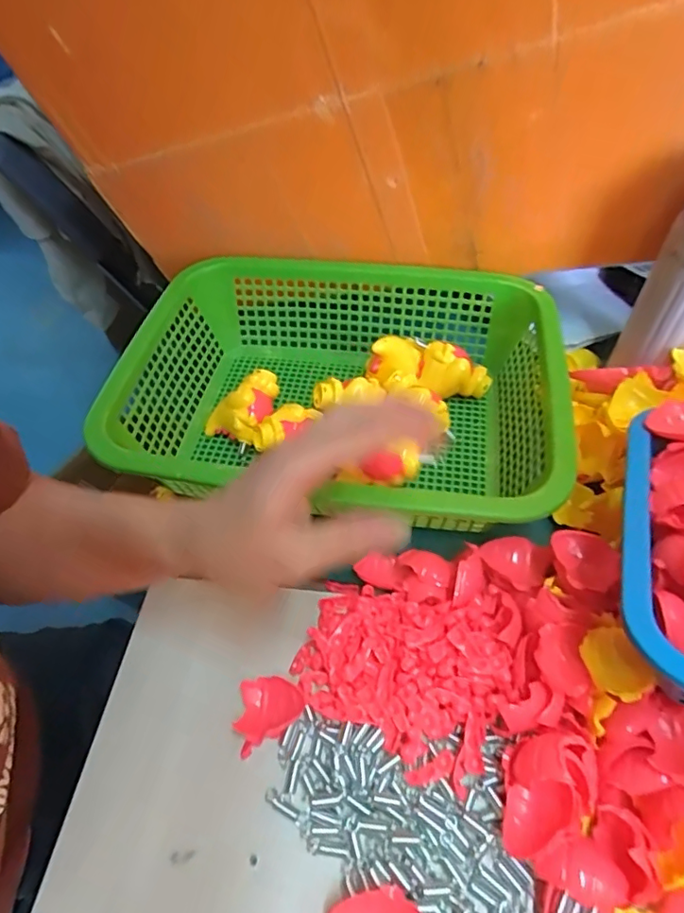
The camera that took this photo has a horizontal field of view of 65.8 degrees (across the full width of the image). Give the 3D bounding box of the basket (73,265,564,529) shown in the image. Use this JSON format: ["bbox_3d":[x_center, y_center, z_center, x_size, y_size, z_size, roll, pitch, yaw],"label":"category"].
[{"bbox_3d":[0.000,-0.052,0.462,0.331,0.097,0.262,6,52,8],"label":"basket"}]

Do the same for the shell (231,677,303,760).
[{"bbox_3d":[-0.048,0.165,0.344,0.044,0.027,0.038,-20,53,-12],"label":"shell"}]

